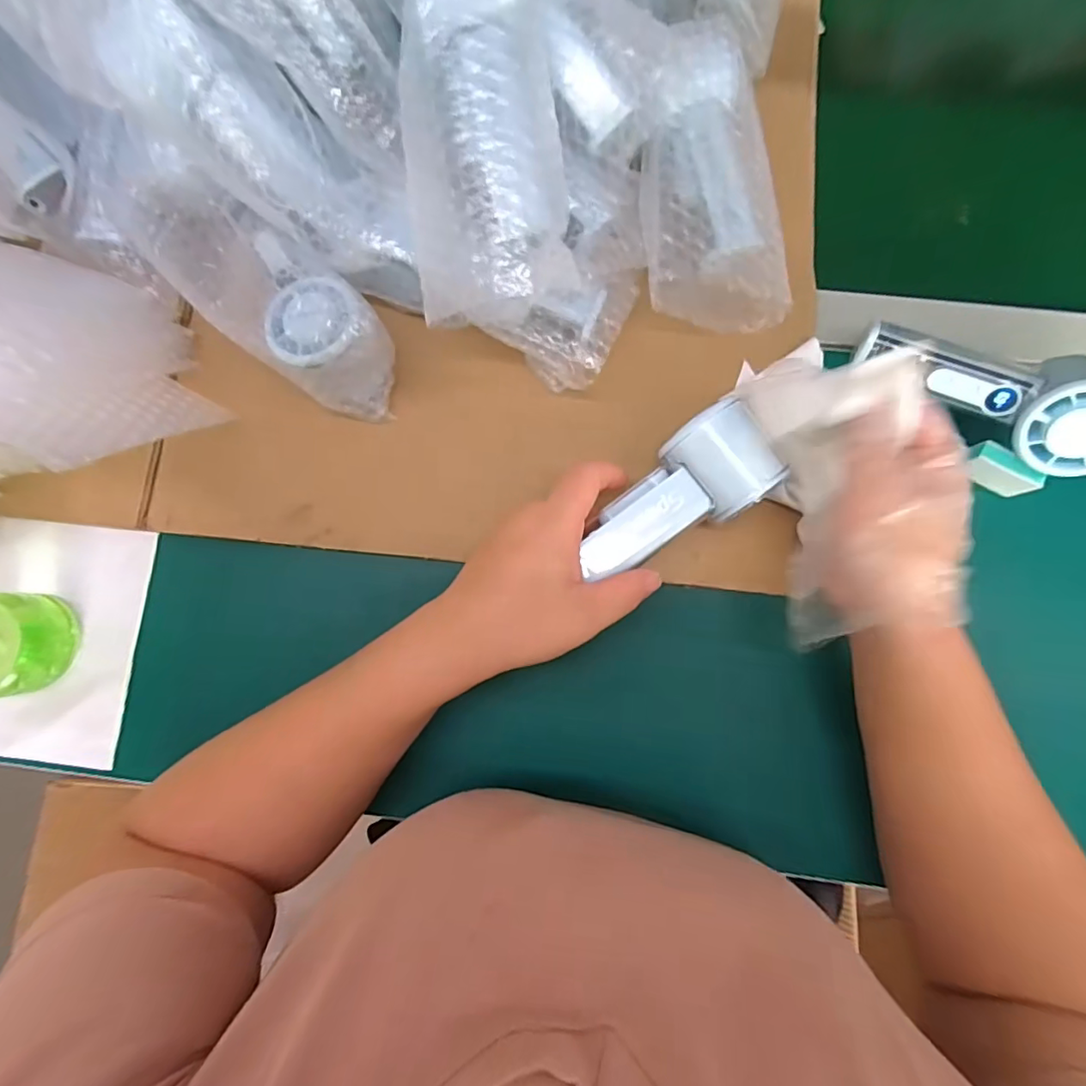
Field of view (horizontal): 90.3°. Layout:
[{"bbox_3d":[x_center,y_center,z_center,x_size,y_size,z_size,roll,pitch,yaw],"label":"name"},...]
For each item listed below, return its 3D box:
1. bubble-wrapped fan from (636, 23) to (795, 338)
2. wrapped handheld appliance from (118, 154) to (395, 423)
[{"bbox_3d":[0.106,-0.229,0.347,0.092,0.058,0.201,-1,82,2],"label":"bubble-wrapped fan"},{"bbox_3d":[-0.185,-0.164,0.348,0.215,0.068,0.070,38,85,7],"label":"wrapped handheld appliance"}]

